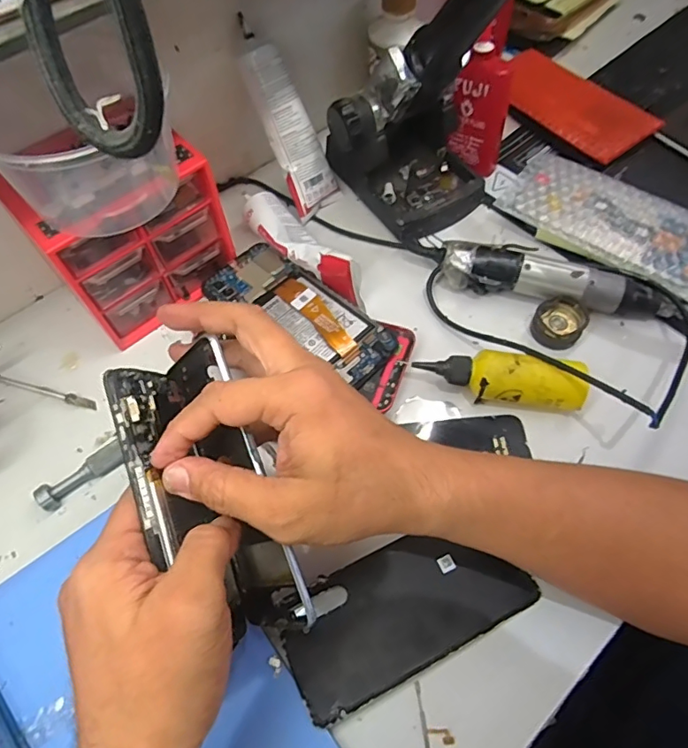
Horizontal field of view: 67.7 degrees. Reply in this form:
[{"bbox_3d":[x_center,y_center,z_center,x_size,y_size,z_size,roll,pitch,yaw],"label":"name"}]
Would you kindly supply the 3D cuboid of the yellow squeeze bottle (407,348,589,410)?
[{"bbox_3d":[0.113,0.005,0.375,0.114,0.042,0.030,7,62,5],"label":"yellow squeeze bottle"}]

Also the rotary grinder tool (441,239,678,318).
[{"bbox_3d":[0.174,-0.076,0.426,0.183,0.036,0.033,12,63,8],"label":"rotary grinder tool"}]

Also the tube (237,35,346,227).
[{"bbox_3d":[-0.046,-0.214,0.452,0.048,0.146,0.025,-37,34,-17],"label":"tube"}]

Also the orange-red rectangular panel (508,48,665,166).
[{"bbox_3d":[0.233,-0.292,0.546,0.094,0.015,0.193,-31,62,-19],"label":"orange-red rectangular panel"}]

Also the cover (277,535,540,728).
[{"bbox_3d":[0.035,0.145,0.319,0.144,0.006,0.070,-24,64,-11],"label":"cover"}]

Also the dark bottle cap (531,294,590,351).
[{"bbox_3d":[0.174,-0.042,0.413,0.040,0.022,0.037,-34,66,-16],"label":"dark bottle cap"}]

